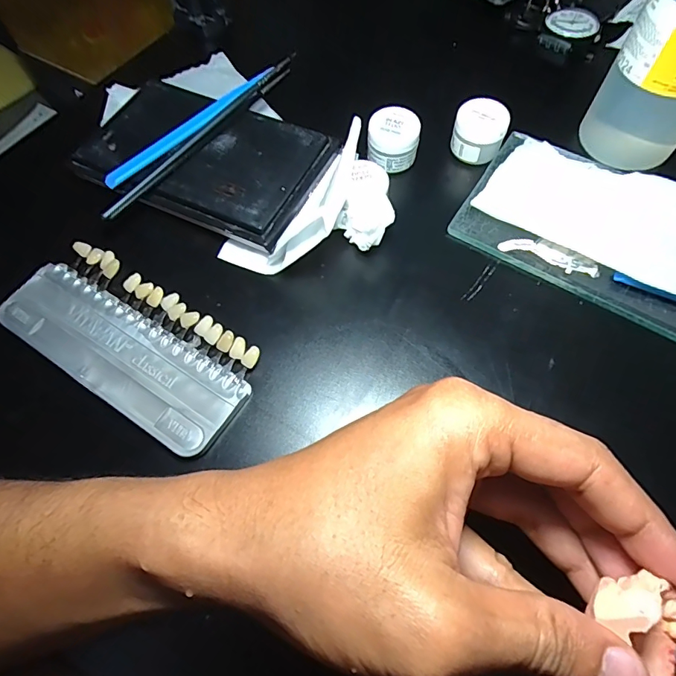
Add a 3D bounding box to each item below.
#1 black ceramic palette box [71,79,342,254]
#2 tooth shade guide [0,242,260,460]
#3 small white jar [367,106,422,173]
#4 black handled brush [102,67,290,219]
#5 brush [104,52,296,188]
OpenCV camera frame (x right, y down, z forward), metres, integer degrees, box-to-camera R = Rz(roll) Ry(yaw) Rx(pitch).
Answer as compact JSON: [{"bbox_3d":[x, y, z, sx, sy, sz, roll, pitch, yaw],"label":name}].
[{"bbox_3d":[-0.085,-0.118,0.289,0.148,0.020,0.095,23,68,12],"label":"black ceramic palette box"},{"bbox_3d":[-0.114,0.000,0.245,0.150,0.013,0.065,31,70,15],"label":"tooth shade guide"},{"bbox_3d":[0.036,-0.128,0.290,0.032,0.024,0.033,-1,65,2],"label":"small white jar"},{"bbox_3d":[-0.086,-0.131,0.282,0.010,0.009,0.160,35,71,17],"label":"black handled brush"},{"bbox_3d":[-0.085,-0.146,0.290,0.010,0.008,0.155,40,72,18],"label":"brush"}]

